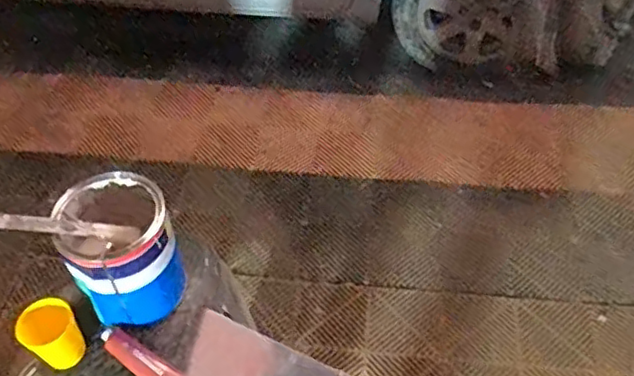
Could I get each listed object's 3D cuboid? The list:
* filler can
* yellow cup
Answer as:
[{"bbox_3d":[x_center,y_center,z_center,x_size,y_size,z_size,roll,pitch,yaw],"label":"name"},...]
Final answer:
[{"bbox_3d":[-0.302,0.105,0.993,0.153,0.209,0.160,-1,50,1],"label":"filler can"},{"bbox_3d":[-0.406,0.225,0.959,0.083,0.078,0.081,28,57,23],"label":"yellow cup"}]

